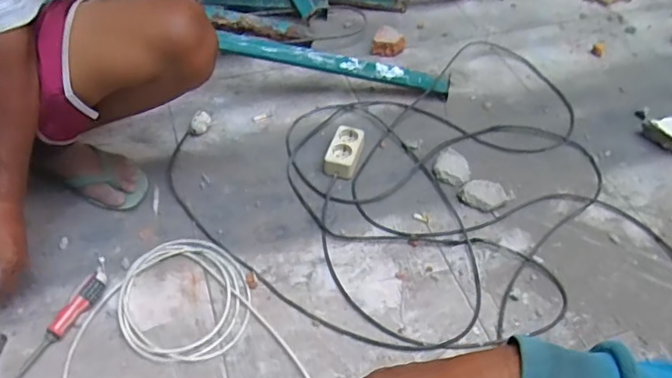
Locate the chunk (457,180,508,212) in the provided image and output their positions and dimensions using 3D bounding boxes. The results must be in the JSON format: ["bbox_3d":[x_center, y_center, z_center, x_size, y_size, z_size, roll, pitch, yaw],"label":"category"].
[{"bbox_3d":[0.273,0.010,1.002,0.082,0.030,0.059,24,52,15],"label":"chunk"}]

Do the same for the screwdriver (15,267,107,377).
[{"bbox_3d":[-0.406,0.198,0.807,0.034,0.022,0.179,24,52,15],"label":"screwdriver"}]

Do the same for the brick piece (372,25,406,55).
[{"bbox_3d":[0.127,-0.350,1.291,0.078,0.044,0.059,16,51,9],"label":"brick piece"}]

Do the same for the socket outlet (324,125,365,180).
[{"bbox_3d":[0.016,-0.071,1.051,0.059,0.038,0.112,13,51,7],"label":"socket outlet"}]

